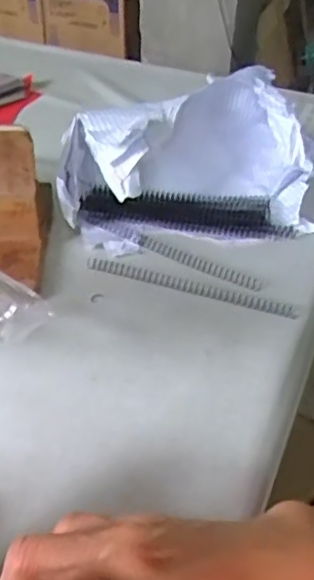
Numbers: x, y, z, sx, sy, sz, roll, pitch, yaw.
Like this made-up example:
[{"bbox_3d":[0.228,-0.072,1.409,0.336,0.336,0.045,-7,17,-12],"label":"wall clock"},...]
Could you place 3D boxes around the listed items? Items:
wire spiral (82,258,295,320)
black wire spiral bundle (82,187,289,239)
[{"bbox_3d":[0.031,-0.004,0.639,0.218,0.012,0.018,14,41,13],"label":"wire spiral"},{"bbox_3d":[0.031,-0.095,0.739,0.236,0.020,0.082,4,39,1],"label":"black wire spiral bundle"}]

